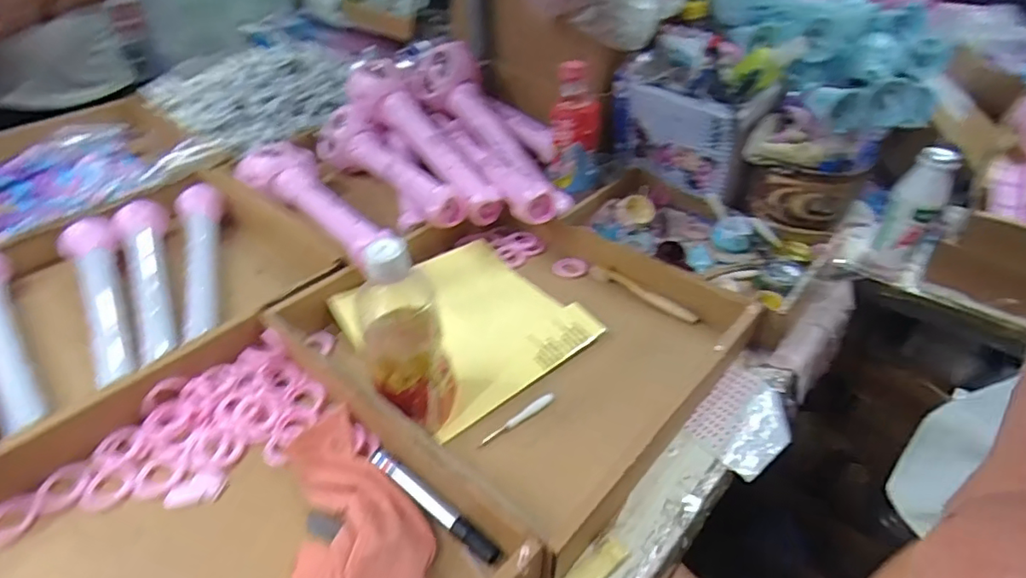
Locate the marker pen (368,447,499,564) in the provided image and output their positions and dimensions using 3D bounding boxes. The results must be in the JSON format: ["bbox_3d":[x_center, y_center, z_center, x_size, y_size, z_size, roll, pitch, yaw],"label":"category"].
[{"bbox_3d":[-0.066,0.170,0.447,0.137,0.011,0.016,28,47,29],"label":"marker pen"}]

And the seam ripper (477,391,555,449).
[{"bbox_3d":[0.004,0.118,0.512,0.084,0.009,0.011,-26,48,-28],"label":"seam ripper"}]

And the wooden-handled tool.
[{"bbox_3d":[0.149,0.004,0.655,0.142,0.010,0.012,30,48,31],"label":"wooden-handled tool"}]

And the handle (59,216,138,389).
[{"bbox_3d":[-0.459,0.003,0.629,0.055,0.039,0.267,-25,46,-27],"label":"handle"}]

